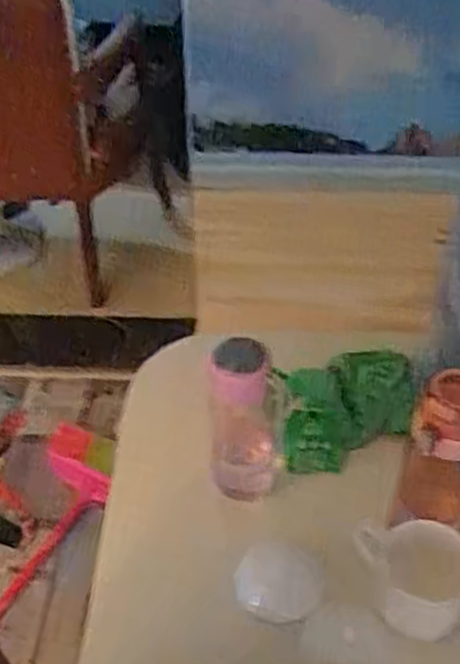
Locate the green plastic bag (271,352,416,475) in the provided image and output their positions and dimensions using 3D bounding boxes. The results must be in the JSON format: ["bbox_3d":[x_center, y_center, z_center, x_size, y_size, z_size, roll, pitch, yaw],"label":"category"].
[{"bbox_3d":[0.135,0.088,0.937,0.188,0.060,0.143,-20,48,-18],"label":"green plastic bag"}]

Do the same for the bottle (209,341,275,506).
[{"bbox_3d":[0.015,0.086,0.800,0.067,0.180,0.067,3,45,3],"label":"bottle"}]

